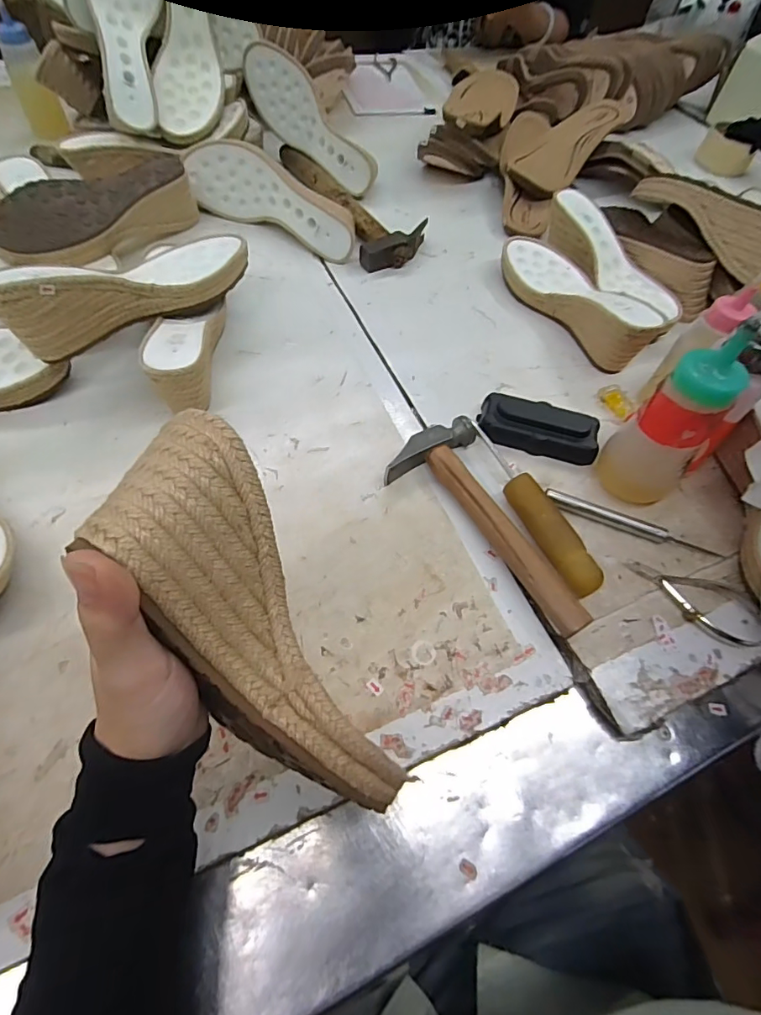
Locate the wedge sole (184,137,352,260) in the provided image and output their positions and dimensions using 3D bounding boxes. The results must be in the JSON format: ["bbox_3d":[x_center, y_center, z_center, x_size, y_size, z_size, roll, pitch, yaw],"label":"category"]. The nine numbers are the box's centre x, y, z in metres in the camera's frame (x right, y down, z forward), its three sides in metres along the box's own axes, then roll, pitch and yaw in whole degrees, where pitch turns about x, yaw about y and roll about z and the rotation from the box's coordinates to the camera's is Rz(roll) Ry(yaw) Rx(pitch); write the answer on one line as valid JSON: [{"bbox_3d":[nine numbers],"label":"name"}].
[{"bbox_3d":[-0.124,-0.371,0.574,0.212,0.072,0.056,22,59,9],"label":"wedge sole"}]

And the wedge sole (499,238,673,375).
[{"bbox_3d":[0.220,-0.245,0.533,0.082,0.060,0.226,-22,63,-17],"label":"wedge sole"}]

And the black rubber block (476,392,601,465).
[{"bbox_3d":[0.147,-0.073,0.445,0.108,0.023,0.054,14,58,4],"label":"black rubber block"}]

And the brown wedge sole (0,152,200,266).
[{"bbox_3d":[-0.296,-0.312,0.511,0.081,0.065,0.210,29,61,13],"label":"brown wedge sole"}]

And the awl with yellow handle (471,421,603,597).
[{"bbox_3d":[0.123,-0.002,0.393,0.024,0.024,0.162,-21,62,-17],"label":"awl with yellow handle"}]

